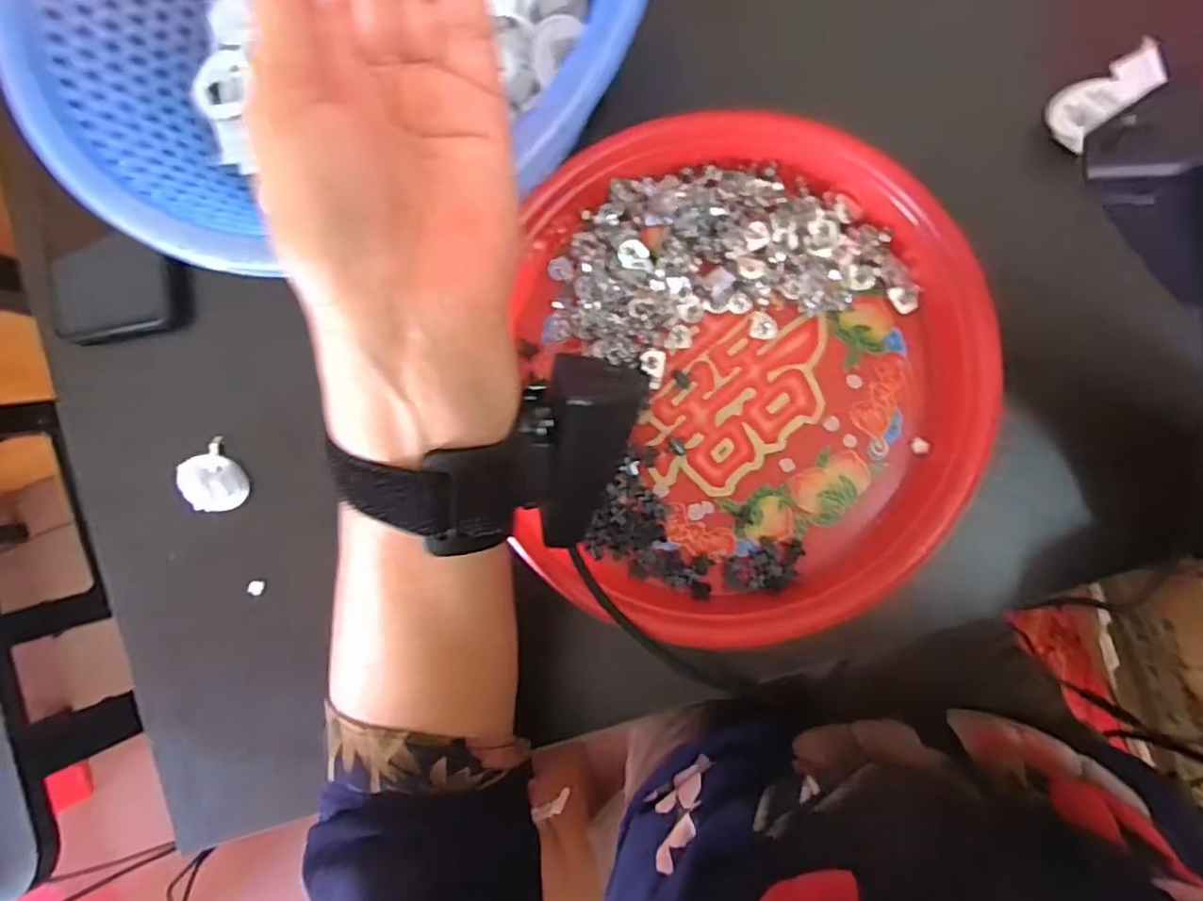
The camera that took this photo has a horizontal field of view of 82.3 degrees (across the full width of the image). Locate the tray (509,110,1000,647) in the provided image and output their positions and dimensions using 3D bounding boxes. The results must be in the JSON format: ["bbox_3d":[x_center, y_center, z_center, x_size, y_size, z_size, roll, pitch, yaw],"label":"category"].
[{"bbox_3d":[0.065,-0.038,0.327,0.207,0.044,0.241,-5,88,8],"label":"tray"}]

